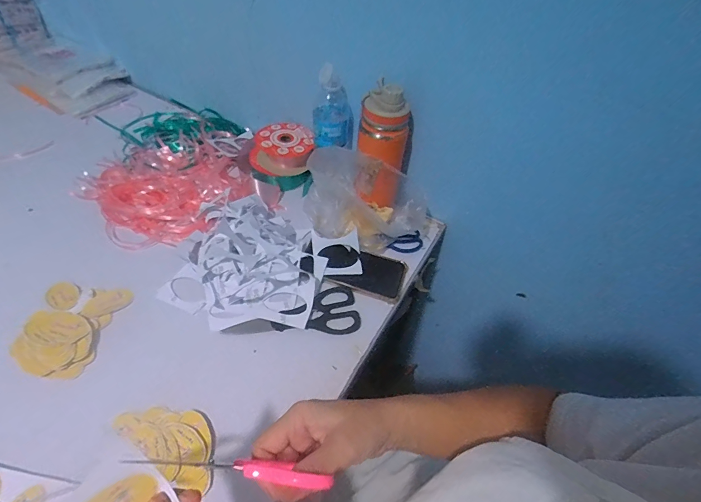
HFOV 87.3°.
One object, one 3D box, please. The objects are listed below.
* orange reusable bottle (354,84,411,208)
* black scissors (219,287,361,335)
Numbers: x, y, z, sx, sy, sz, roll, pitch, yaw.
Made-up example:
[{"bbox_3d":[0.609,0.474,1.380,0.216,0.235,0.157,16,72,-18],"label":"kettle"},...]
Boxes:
[{"bbox_3d":[0.049,-0.162,0.580,0.077,0.177,0.072,13,51,4],"label":"orange reusable bottle"},{"bbox_3d":[-0.082,0.097,0.536,0.189,0.013,0.076,-9,52,-11],"label":"black scissors"}]

